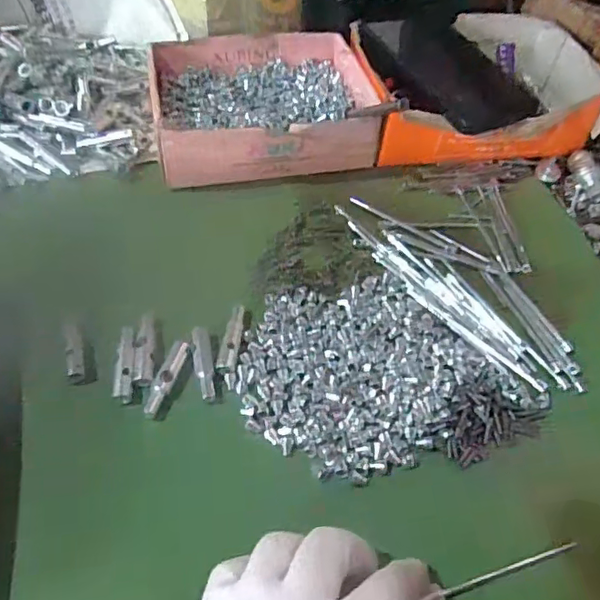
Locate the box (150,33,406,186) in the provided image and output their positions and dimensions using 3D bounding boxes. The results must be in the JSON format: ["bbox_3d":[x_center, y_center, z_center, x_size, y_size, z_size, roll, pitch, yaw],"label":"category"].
[{"bbox_3d":[-0.034,-0.170,0.479,0.182,0.045,0.158,-9,54,-12],"label":"box"}]

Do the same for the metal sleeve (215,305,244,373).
[{"bbox_3d":[-0.043,0.024,0.361,0.009,0.006,0.049,11,53,3],"label":"metal sleeve"}]

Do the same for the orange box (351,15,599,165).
[{"bbox_3d":[0.152,-0.191,0.505,0.198,0.058,0.158,1,53,-5],"label":"orange box"}]

